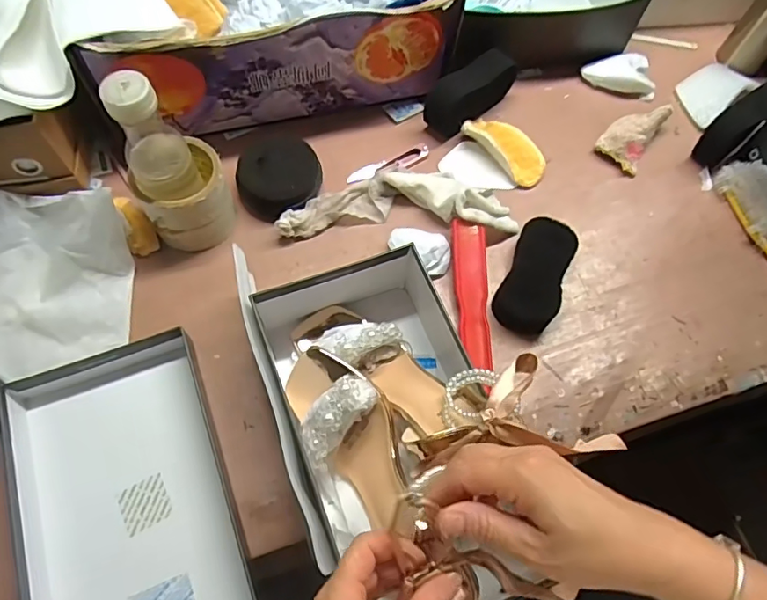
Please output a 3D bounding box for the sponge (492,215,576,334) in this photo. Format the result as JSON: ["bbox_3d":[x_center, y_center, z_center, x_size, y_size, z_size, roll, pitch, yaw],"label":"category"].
[{"bbox_3d":[0.163,-0.026,0.567,0.059,0.031,0.128,24,66,7],"label":"sponge"}]

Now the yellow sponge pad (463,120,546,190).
[{"bbox_3d":[0.149,-0.186,0.635,0.106,0.032,0.049,39,69,13],"label":"yellow sponge pad"}]

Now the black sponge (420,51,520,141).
[{"bbox_3d":[0.109,-0.253,0.645,0.127,0.062,0.045,-38,73,-18],"label":"black sponge"}]

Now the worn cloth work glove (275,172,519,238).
[{"bbox_3d":[0.017,-0.113,0.590,0.263,0.039,0.082,-1,66,-4],"label":"worn cloth work glove"}]

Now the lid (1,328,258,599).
[{"bbox_3d":[-0.212,0.189,0.444,0.164,0.042,0.301,-19,68,-12],"label":"lid"}]

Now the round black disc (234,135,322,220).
[{"bbox_3d":[-0.116,-0.136,0.594,0.093,0.043,0.086,1,66,-3],"label":"round black disc"}]

